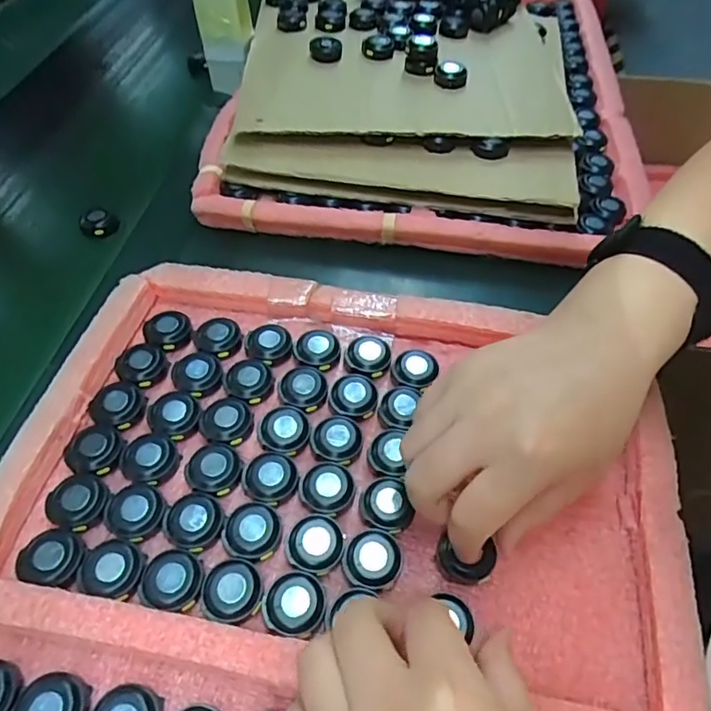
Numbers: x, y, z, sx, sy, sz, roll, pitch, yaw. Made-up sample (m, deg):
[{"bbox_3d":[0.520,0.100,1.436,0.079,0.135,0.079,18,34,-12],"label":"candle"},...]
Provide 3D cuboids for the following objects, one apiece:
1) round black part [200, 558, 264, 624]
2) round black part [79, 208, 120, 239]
[{"bbox_3d":[-0.061,0.116,0.267,0.028,0.008,0.029,1,53,-2],"label":"round black part"},{"bbox_3d":[-0.223,-0.113,0.467,0.028,0.014,0.028,0,53,1],"label":"round black part"}]

